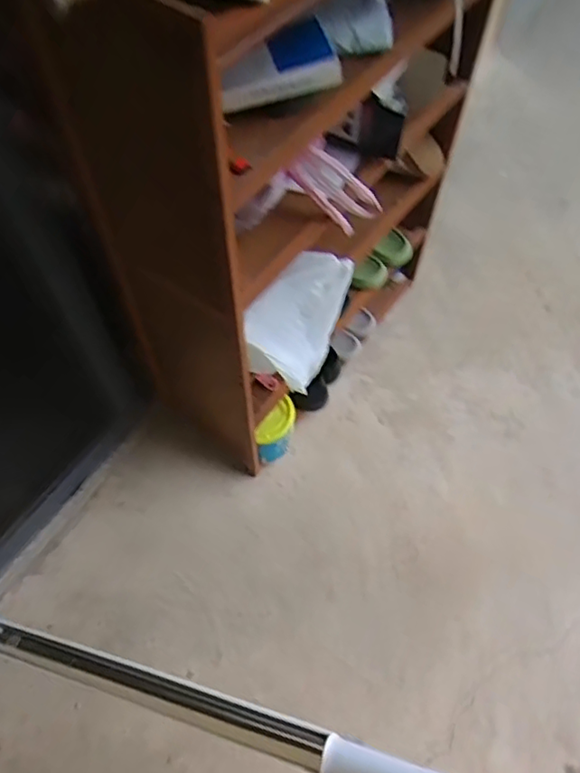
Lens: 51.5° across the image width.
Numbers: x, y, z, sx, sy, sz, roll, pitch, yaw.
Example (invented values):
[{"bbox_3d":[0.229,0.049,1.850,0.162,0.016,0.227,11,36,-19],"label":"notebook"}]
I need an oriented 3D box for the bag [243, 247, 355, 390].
[{"bbox_3d":[0.019,-0.127,1.023,0.118,0.123,0.240,19,61,12],"label":"bag"}]

